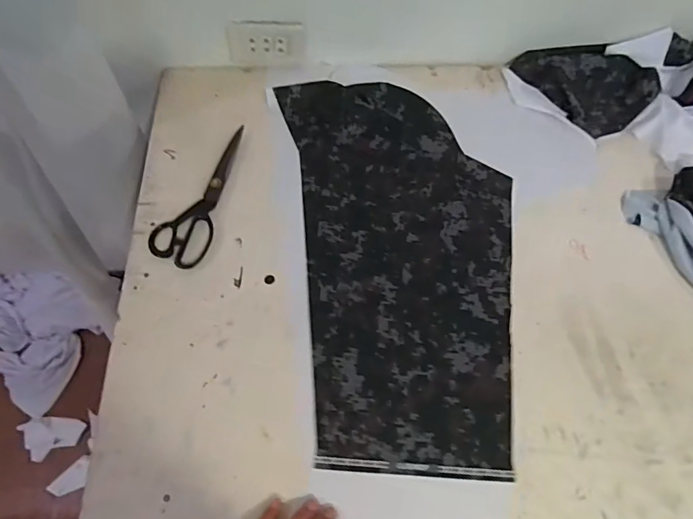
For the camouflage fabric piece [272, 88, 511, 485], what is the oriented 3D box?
[{"bbox_3d":[0.087,-0.026,0.638,0.298,0.012,0.588,-6,63,-6],"label":"camouflage fabric piece"}]

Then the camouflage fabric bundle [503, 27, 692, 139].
[{"bbox_3d":[0.450,-0.309,0.773,0.326,0.050,0.197,-14,64,-10],"label":"camouflage fabric bundle"}]

